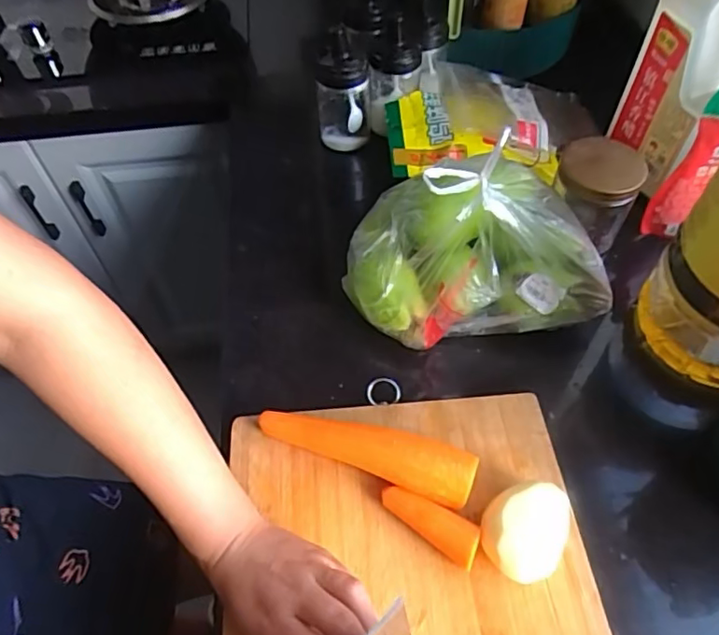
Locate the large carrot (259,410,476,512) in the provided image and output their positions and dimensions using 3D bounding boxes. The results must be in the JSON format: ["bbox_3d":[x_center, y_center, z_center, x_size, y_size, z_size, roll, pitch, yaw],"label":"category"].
[{"bbox_3d":[0.003,0.105,0.464,0.178,0.043,0.041,17,57,14],"label":"large carrot"}]

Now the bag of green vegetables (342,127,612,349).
[{"bbox_3d":[0.111,-0.077,0.524,0.246,0.147,0.165,4,55,5],"label":"bag of green vegetables"}]

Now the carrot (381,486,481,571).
[{"bbox_3d":[0.054,0.153,0.440,0.080,0.022,0.028,33,62,22],"label":"carrot"}]

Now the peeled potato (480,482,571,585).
[{"bbox_3d":[0.121,0.156,0.427,0.056,0.040,0.069,25,60,18],"label":"peeled potato"}]

